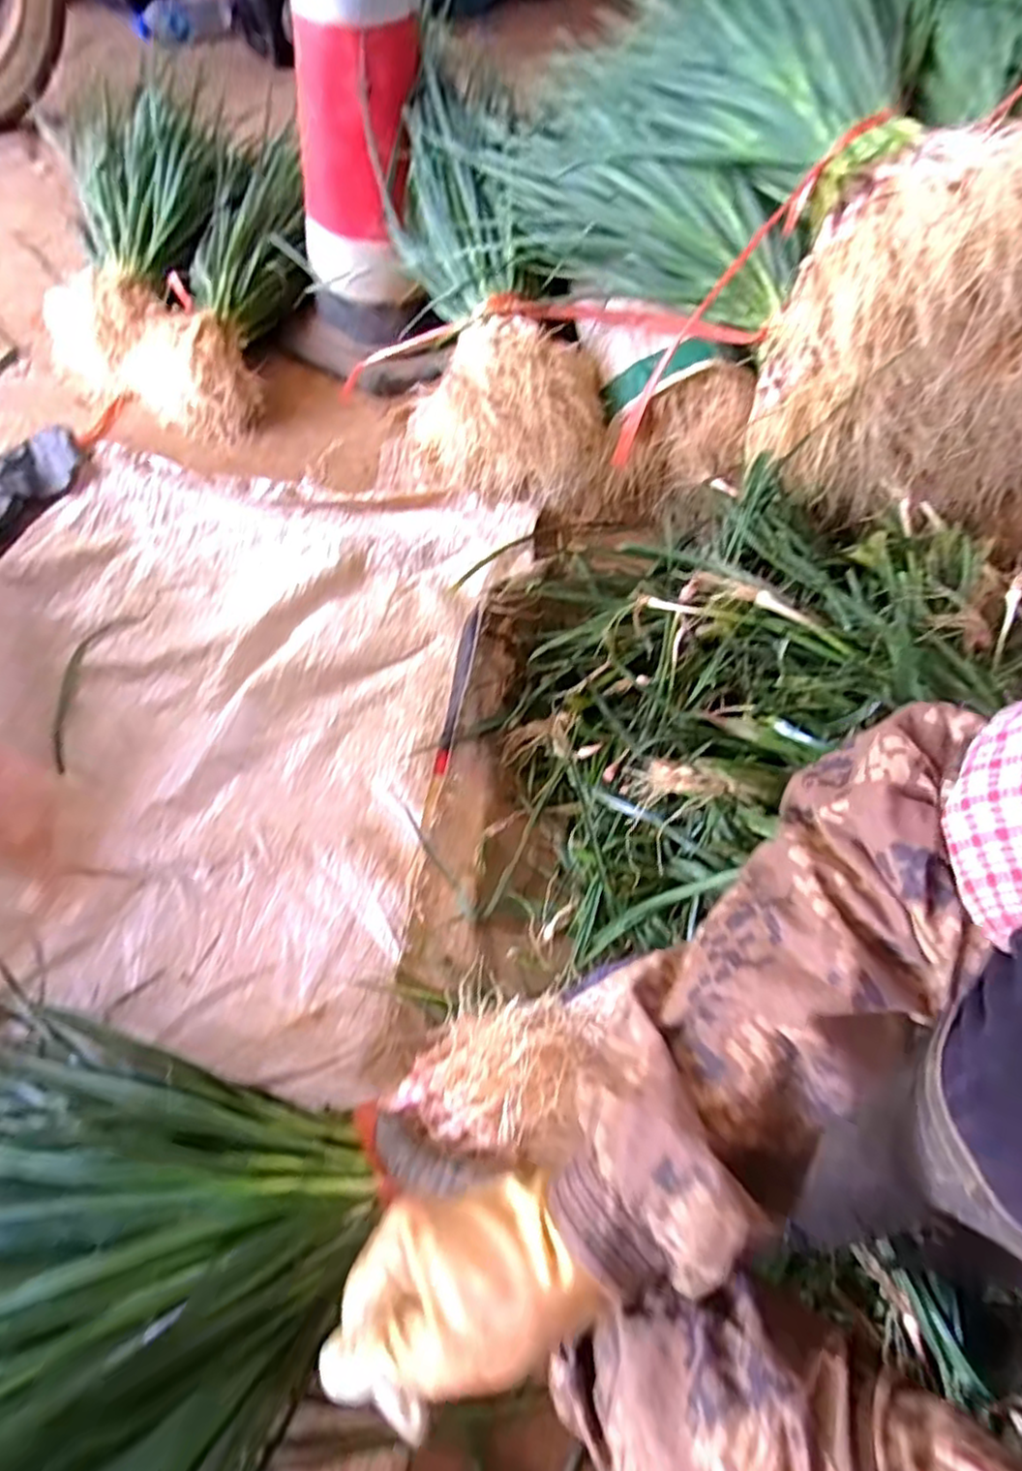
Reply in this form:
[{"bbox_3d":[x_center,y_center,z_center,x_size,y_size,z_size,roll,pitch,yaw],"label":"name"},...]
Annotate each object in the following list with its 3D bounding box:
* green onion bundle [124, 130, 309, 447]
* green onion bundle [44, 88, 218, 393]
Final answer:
[{"bbox_3d":[-0.367,-0.626,0.886,0.166,0.085,0.457,13,78,3],"label":"green onion bundle"},{"bbox_3d":[-0.537,-0.693,0.900,0.247,0.095,0.456,9,81,1],"label":"green onion bundle"}]

